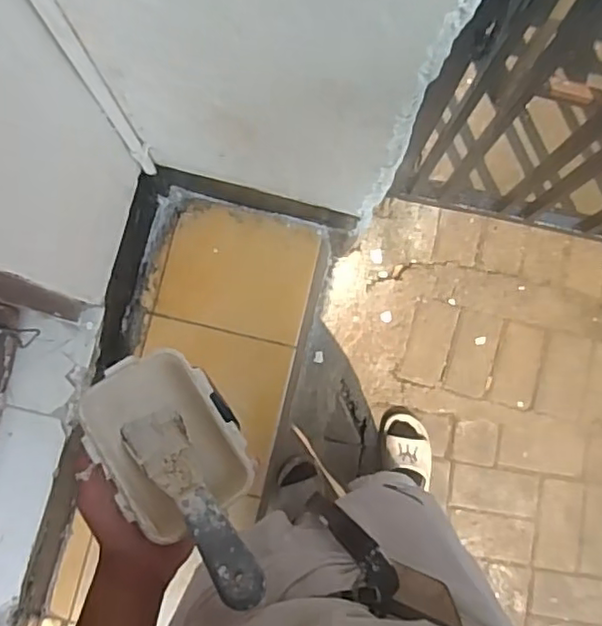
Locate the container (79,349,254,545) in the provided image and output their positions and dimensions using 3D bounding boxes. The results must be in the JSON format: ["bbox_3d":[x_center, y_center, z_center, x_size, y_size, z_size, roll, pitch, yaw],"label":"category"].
[{"bbox_3d":[-0.108,0.100,0.504,0.103,0.050,0.136,-31,86,-1],"label":"container"}]

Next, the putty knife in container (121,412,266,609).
[{"bbox_3d":[-0.082,0.142,0.478,0.041,0.016,0.180,-42,53,-2],"label":"putty knife in container"}]

